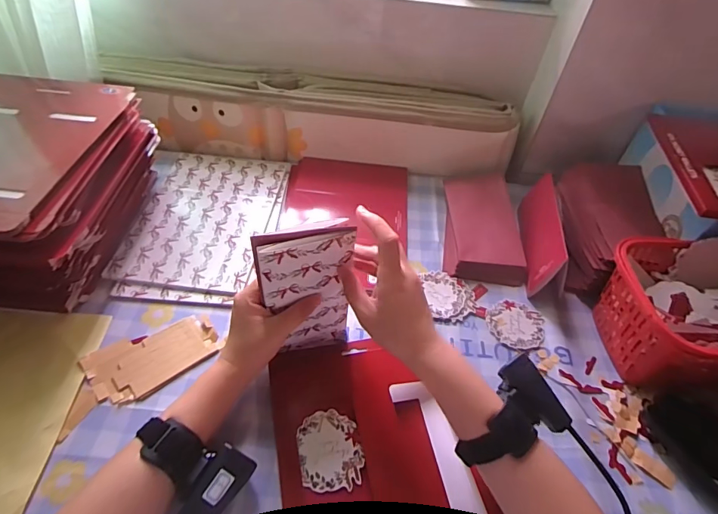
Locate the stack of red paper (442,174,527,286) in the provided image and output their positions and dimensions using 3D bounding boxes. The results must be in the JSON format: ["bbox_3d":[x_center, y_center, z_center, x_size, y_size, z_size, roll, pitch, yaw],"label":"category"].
[{"bbox_3d":[0.180,-0.052,0.623,0.103,0.032,0.196,9,49,2],"label":"stack of red paper"}]

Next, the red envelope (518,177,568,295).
[{"bbox_3d":[0.250,-0.034,0.581,0.031,0.081,0.168,12,49,5],"label":"red envelope"}]

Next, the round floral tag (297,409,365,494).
[{"bbox_3d":[-0.027,0.178,0.397,0.056,0.004,0.070,-7,50,-12],"label":"round floral tag"}]

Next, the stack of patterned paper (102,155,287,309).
[{"bbox_3d":[-0.215,-0.054,0.600,0.196,0.008,0.280,4,49,-3],"label":"stack of patterned paper"}]

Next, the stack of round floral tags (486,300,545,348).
[{"bbox_3d":[0.196,0.082,0.526,0.070,0.004,0.065,-24,55,-24],"label":"stack of round floral tags"}]

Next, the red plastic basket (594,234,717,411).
[{"bbox_3d":[0.390,0.070,0.484,0.220,0.113,0.157,3,49,-3],"label":"red plastic basket"}]

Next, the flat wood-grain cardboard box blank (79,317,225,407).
[{"bbox_3d":[-0.221,0.109,0.465,0.129,0.008,0.073,-25,56,-25],"label":"flat wood-grain cardboard box blank"}]

